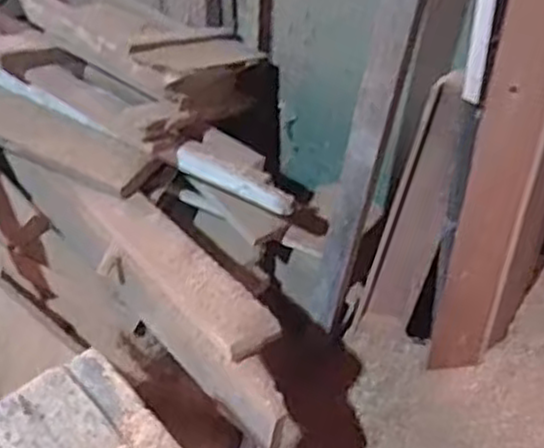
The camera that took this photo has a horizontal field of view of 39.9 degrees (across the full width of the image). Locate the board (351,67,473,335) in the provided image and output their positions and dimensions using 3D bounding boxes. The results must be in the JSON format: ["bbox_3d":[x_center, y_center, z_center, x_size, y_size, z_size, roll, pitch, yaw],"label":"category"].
[{"bbox_3d":[0.214,0.000,1.131,0.090,0.483,0.029,34,48,24],"label":"board"}]

